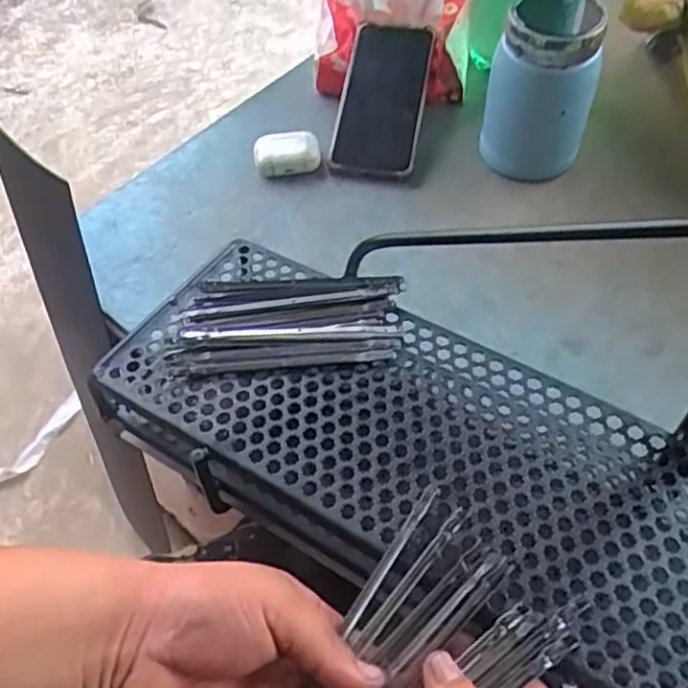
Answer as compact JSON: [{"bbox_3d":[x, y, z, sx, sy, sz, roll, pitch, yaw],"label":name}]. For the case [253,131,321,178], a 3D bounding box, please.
[{"bbox_3d":[-0.054,-0.178,0.662,0.061,0.025,0.045,-10,54,-3],"label":"case"}]

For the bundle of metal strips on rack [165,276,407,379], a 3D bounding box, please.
[{"bbox_3d":[-0.035,-0.014,0.429,0.138,0.010,0.071,-4,54,2],"label":"bundle of metal strips on rack"}]

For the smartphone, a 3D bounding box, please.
[{"bbox_3d":[0.037,-0.240,0.676,0.080,0.013,0.176,6,69,8],"label":"smartphone"}]

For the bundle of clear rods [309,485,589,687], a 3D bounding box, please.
[{"bbox_3d":[0.032,0.148,0.317,0.087,0.022,0.138,37,64,27],"label":"bundle of clear rods"}]

